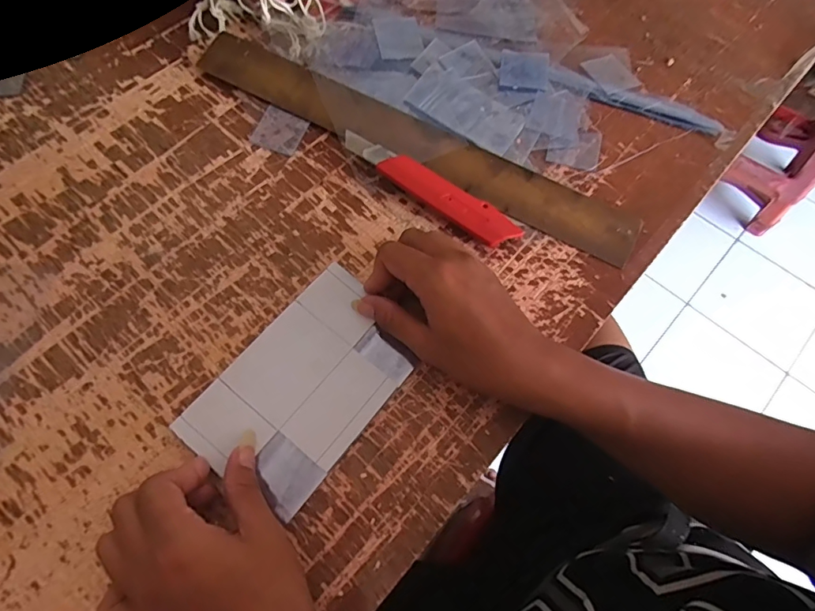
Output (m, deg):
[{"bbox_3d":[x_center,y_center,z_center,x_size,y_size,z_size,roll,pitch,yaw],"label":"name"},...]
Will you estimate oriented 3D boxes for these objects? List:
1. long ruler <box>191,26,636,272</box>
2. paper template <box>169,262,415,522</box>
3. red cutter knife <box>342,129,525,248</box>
[{"bbox_3d":[-0.001,-0.156,0.430,0.432,0.010,0.054,29,79,9],"label":"long ruler"},{"bbox_3d":[-0.073,0.058,0.346,0.104,0.006,0.161,38,71,9],"label":"paper template"},{"bbox_3d":[0.017,-0.102,0.403,0.171,0.014,0.031,32,70,12],"label":"red cutter knife"}]

